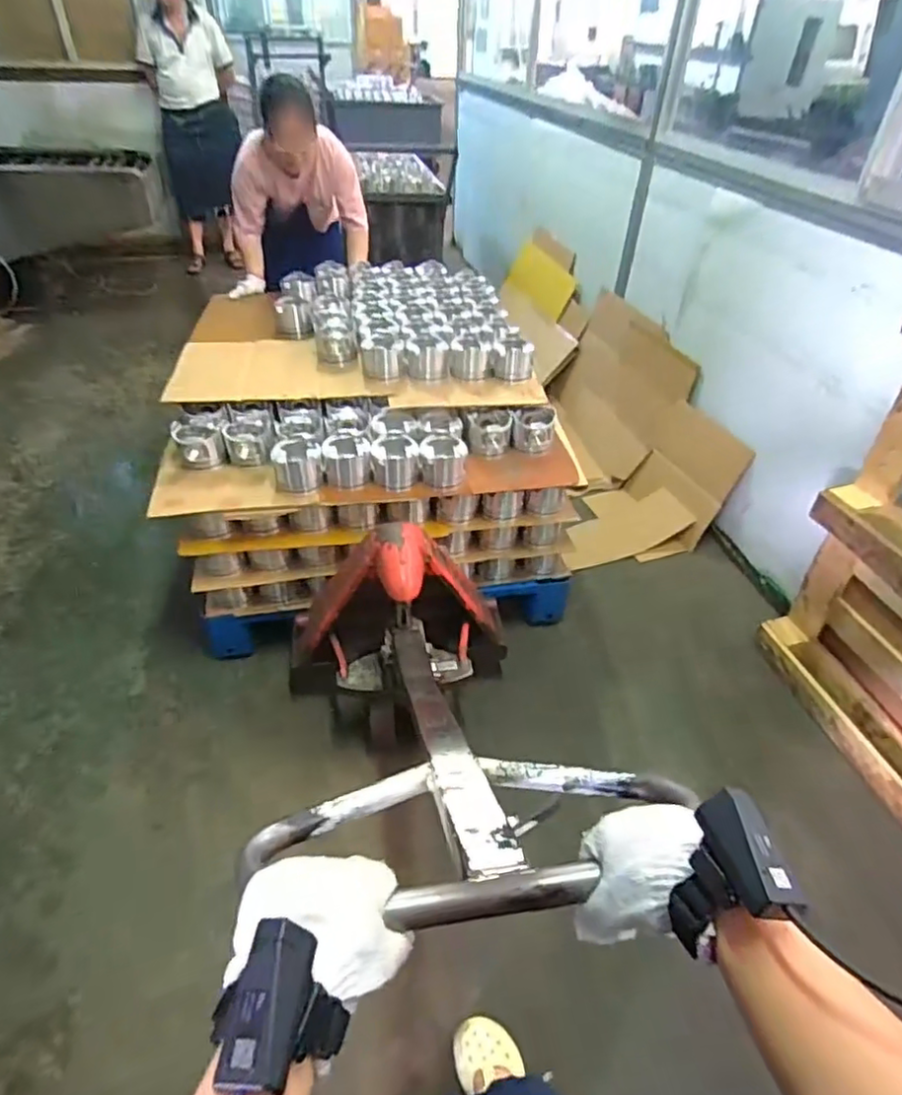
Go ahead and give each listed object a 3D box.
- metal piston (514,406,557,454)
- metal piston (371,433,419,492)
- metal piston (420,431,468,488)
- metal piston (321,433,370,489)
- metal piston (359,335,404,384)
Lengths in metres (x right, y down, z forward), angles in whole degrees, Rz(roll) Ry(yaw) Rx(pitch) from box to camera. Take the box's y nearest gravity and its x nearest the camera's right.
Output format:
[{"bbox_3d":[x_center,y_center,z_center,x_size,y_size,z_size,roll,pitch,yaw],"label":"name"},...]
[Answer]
[{"bbox_3d":[0.208,-0.301,1.590,0.110,0.074,0.101,8,41,6],"label":"metal piston"},{"bbox_3d":[-0.133,-0.200,1.481,0.107,0.097,0.093,-7,42,-10],"label":"metal piston"},{"bbox_3d":[-0.017,-0.207,1.495,0.106,0.093,0.106,3,44,-3],"label":"metal piston"},{"bbox_3d":[-0.244,-0.207,1.474,0.105,0.086,0.109,-3,41,-6],"label":"metal piston"},{"bbox_3d":[-0.183,-0.498,1.655,0.109,0.091,0.110,-7,42,-11],"label":"metal piston"}]

